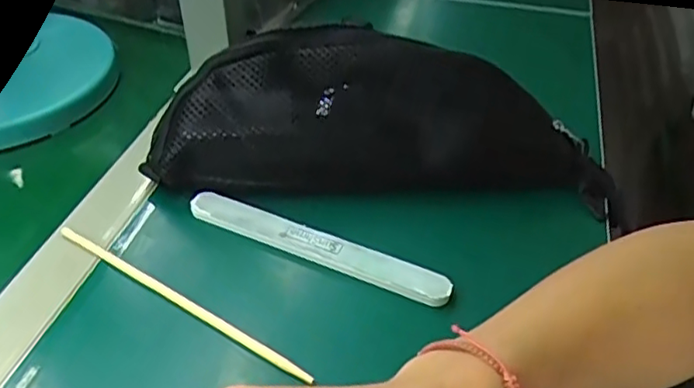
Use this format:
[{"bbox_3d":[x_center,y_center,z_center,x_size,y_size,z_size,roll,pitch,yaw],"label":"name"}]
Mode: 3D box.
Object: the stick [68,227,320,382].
[{"bbox_3d":[-0.097,0.059,0.345,0.186,0.007,0.006,23,46,24],"label":"stick"}]

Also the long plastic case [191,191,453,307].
[{"bbox_3d":[-0.019,0.030,0.373,0.170,0.011,0.020,17,44,19],"label":"long plastic case"}]

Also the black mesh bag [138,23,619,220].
[{"bbox_3d":[0.025,-0.053,0.408,0.308,0.093,0.073,2,42,2],"label":"black mesh bag"}]

